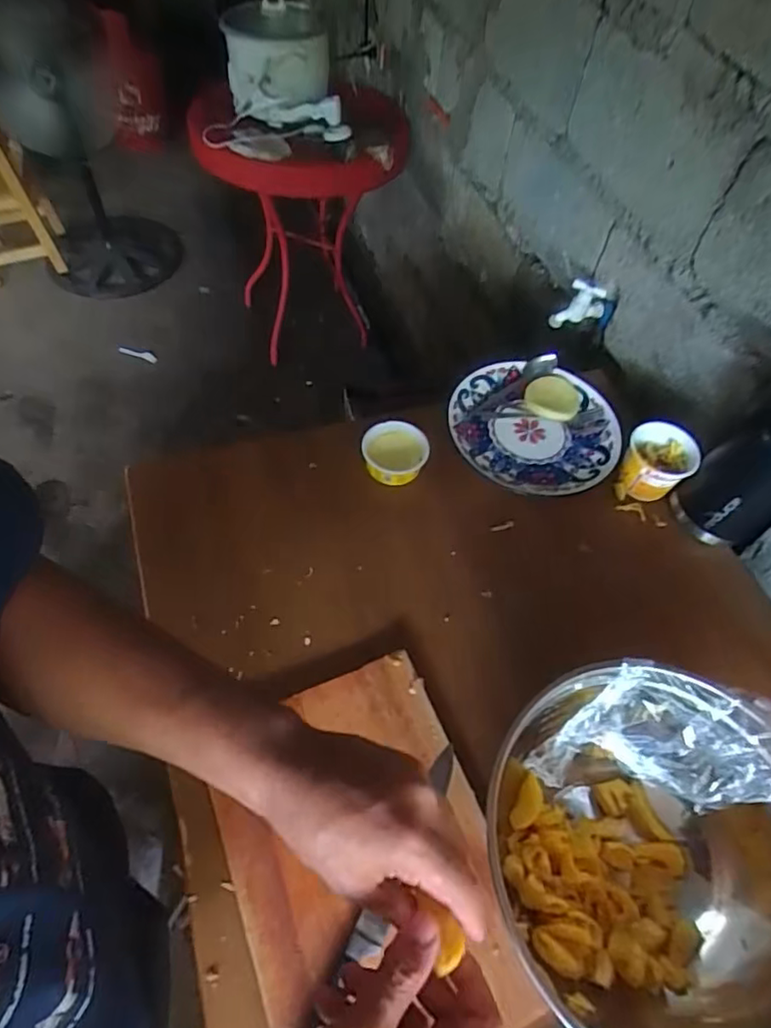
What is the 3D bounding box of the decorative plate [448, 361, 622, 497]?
[{"bbox_3d":[0.232,-0.135,0.932,0.259,0.025,0.243,1,57,-2],"label":"decorative plate"}]

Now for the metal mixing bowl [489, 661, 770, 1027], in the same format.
[{"bbox_3d":[0.250,0.317,0.549,0.264,0.177,0.302,6,57,1],"label":"metal mixing bowl"}]

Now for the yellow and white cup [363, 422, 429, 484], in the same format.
[{"bbox_3d":[0.014,-0.087,0.878,0.094,0.048,0.090,1,57,-2],"label":"yellow and white cup"}]

